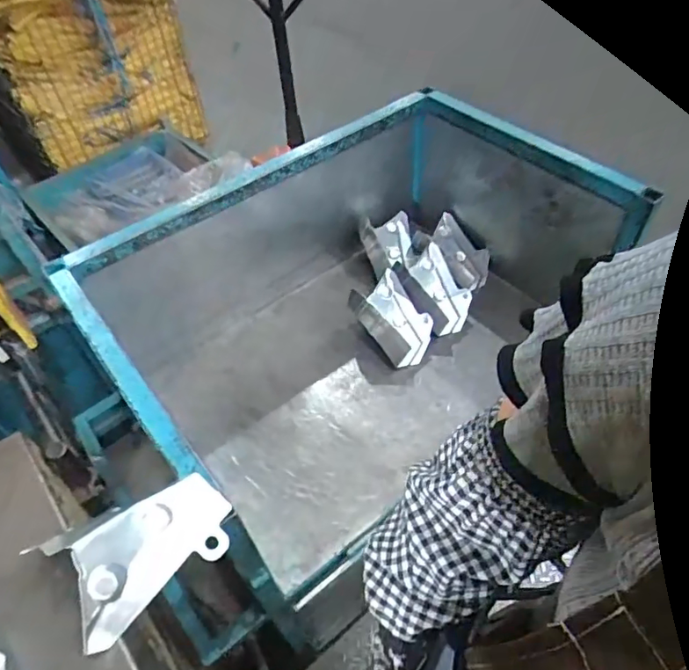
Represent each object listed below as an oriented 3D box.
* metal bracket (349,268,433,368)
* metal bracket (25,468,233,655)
[{"bbox_3d":[0.124,-0.032,1.311,0.148,0.126,0.196,-34,55,-22],"label":"metal bracket"},{"bbox_3d":[-0.223,0.232,0.600,0.192,0.086,0.119,-36,56,-24],"label":"metal bracket"}]

